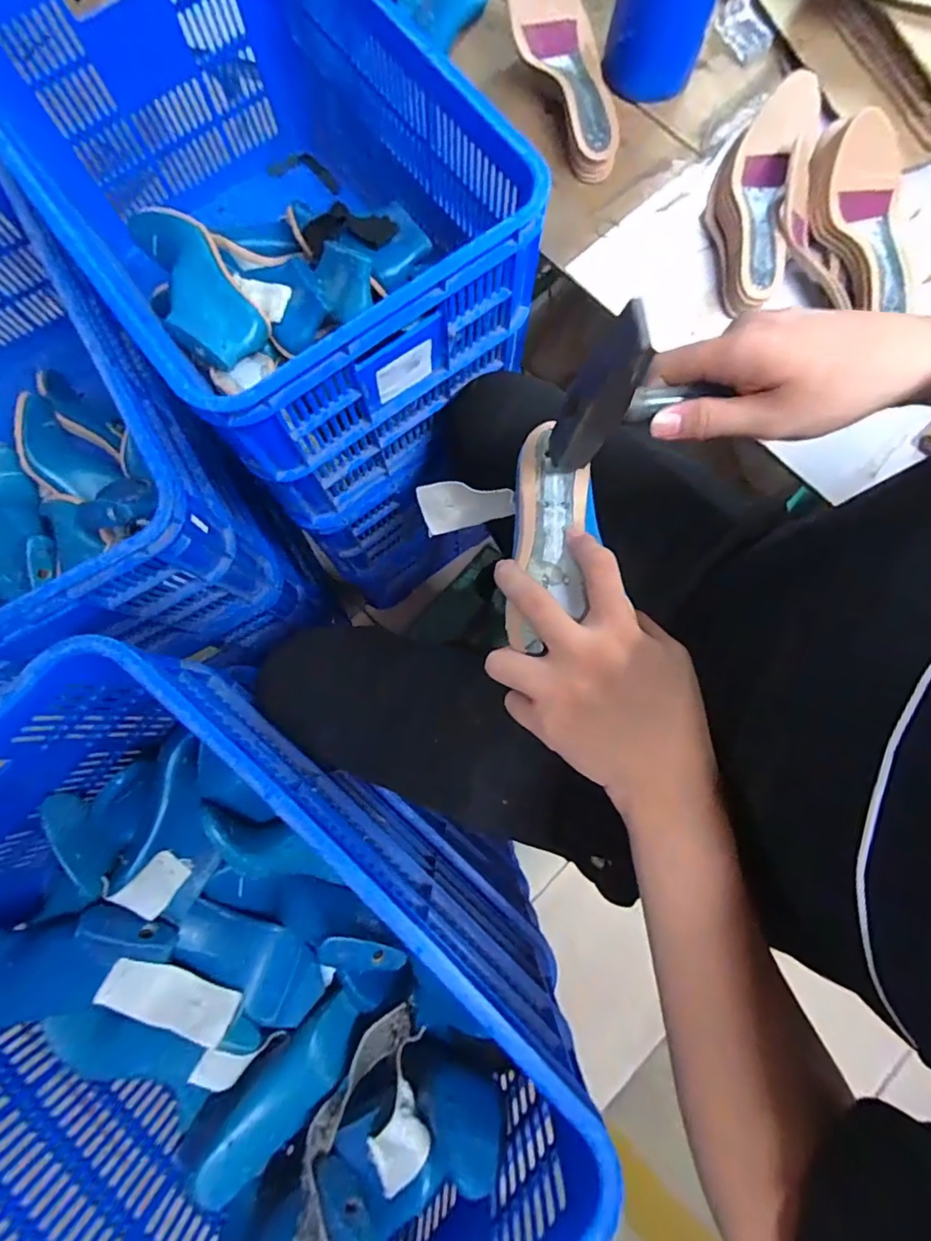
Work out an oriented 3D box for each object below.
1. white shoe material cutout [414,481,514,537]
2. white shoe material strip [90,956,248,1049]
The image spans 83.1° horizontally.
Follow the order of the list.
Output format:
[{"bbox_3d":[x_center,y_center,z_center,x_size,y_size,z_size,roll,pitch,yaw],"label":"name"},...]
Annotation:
[{"bbox_3d":[0.000,-0.102,0.455,0.080,0.049,0.004,-10,44,17],"label":"white shoe material cutout"},{"bbox_3d":[-0.300,0.383,0.533,0.131,0.014,0.048,24,36,-2],"label":"white shoe material strip"}]

